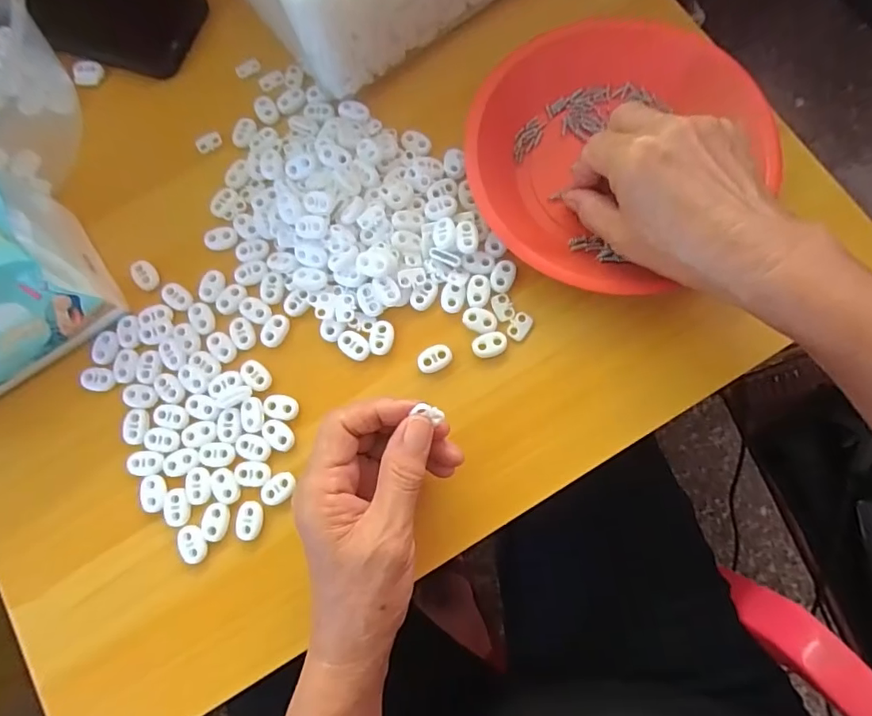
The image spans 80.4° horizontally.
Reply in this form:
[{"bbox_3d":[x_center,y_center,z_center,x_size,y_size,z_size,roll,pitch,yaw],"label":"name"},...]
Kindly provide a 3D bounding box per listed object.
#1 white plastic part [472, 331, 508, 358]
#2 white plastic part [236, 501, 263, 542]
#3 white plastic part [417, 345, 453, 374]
[{"bbox_3d":[0.035,-0.008,0.334,0.022,0.005,0.015,-18,78,-2],"label":"white plastic part"},{"bbox_3d":[-0.114,0.099,0.314,0.015,0.004,0.022,2,78,2],"label":"white plastic part"},{"bbox_3d":[-0.001,0.000,0.333,0.022,0.004,0.015,-30,78,-4],"label":"white plastic part"}]

